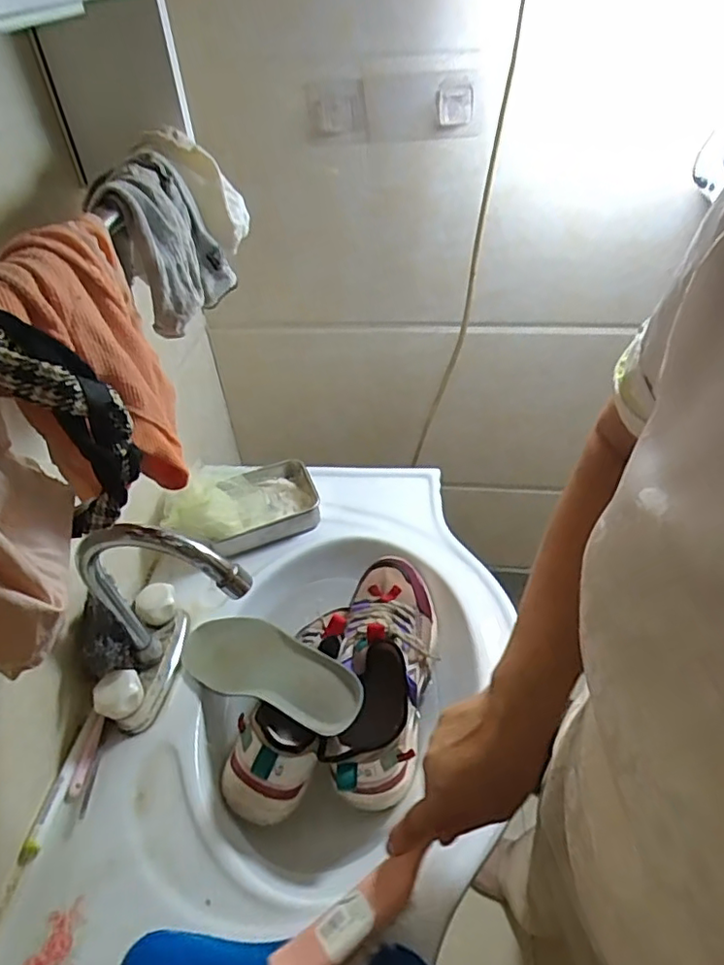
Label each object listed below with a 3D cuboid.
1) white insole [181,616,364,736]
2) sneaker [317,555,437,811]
[{"bbox_3d":[-0.092,0.180,0.572,0.226,0.032,0.076,5,41,40],"label":"white insole"},{"bbox_3d":[0.024,0.176,0.583,0.090,0.106,0.245,4,45,8],"label":"sneaker"}]

